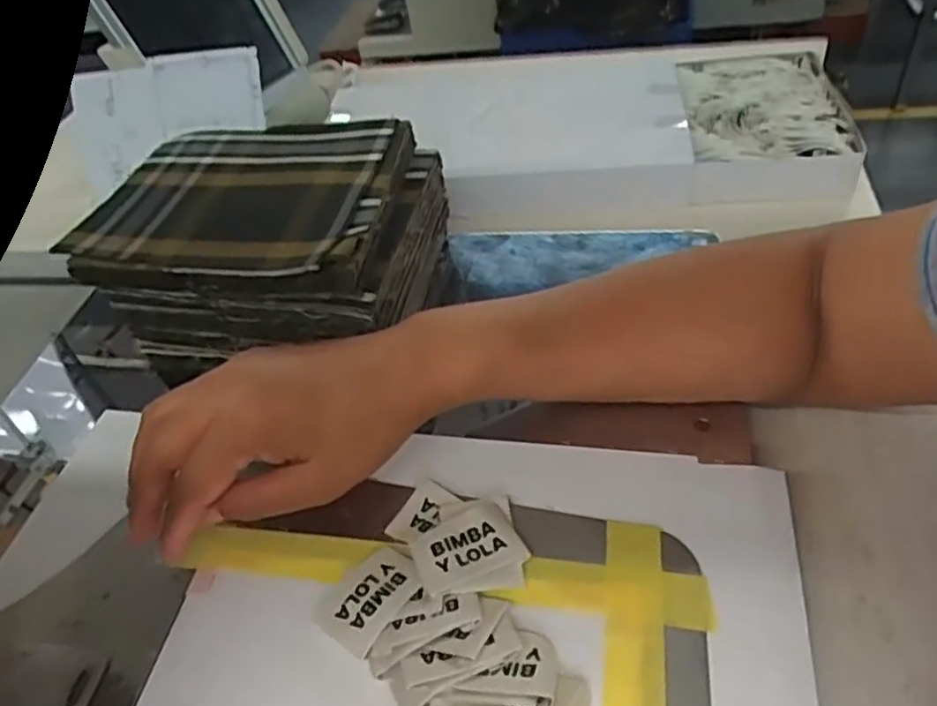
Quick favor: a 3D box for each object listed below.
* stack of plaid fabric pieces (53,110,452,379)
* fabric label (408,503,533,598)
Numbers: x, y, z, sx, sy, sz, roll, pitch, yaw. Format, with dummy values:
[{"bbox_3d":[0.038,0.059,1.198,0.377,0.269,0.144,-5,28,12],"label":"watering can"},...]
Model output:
[{"bbox_3d":[-0.125,-0.074,0.437,0.198,0.090,0.159,11,48,8],"label":"stack of plaid fabric pieces"},{"bbox_3d":[-0.002,0.089,0.323,0.047,0.005,0.039,-24,46,-13],"label":"fabric label"}]

